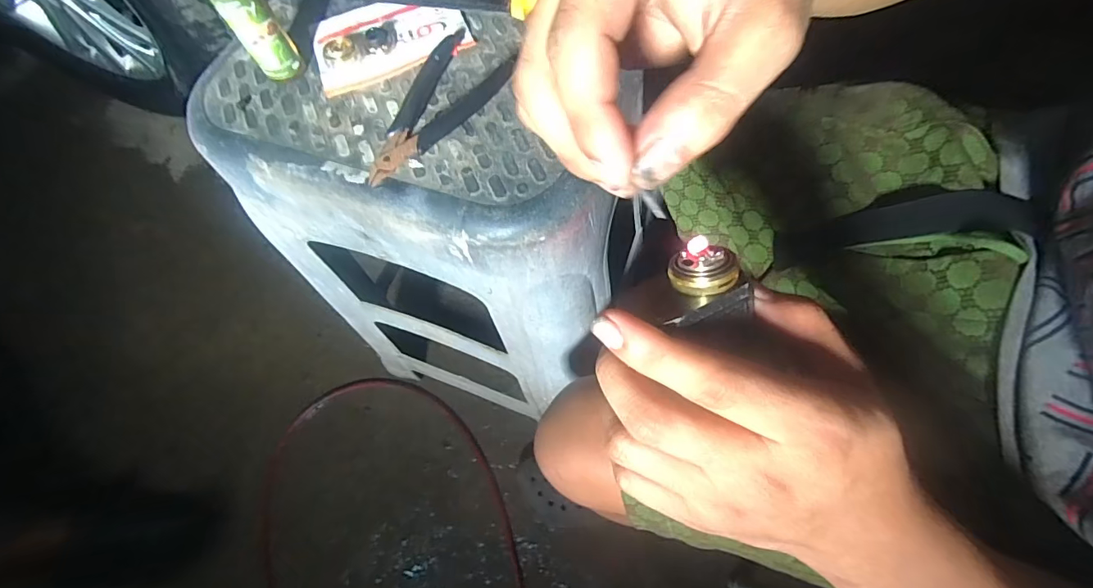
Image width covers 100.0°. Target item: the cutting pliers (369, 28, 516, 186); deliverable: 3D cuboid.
[{"bbox_3d":[-0.075,-0.134,0.324,0.057,0.019,0.138,23,71,13],"label":"cutting pliers"}]

